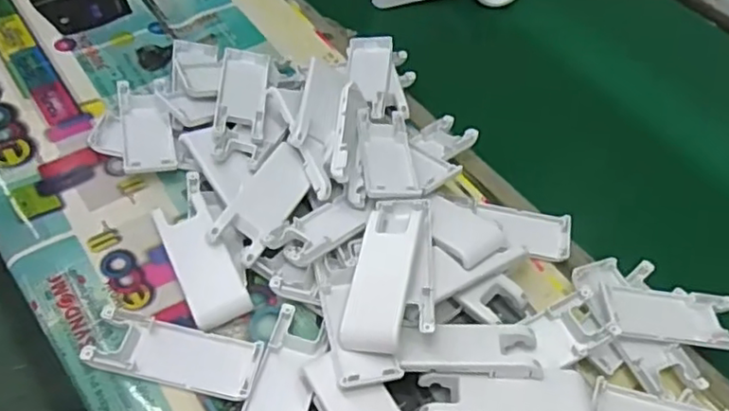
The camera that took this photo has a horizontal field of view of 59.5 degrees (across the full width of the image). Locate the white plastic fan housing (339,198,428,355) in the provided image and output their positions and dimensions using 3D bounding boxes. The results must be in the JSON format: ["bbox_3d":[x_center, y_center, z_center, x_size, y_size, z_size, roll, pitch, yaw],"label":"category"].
[{"bbox_3d":[0.014,0.039,0.422,0.037,0.027,0.116,14,53,4],"label":"white plastic fan housing"}]

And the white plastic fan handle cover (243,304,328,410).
[{"bbox_3d":[-0.051,0.114,0.402,0.038,0.008,0.101,15,53,6],"label":"white plastic fan handle cover"}]

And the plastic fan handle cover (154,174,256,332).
[{"bbox_3d":[-0.119,0.029,0.452,0.041,0.014,0.121,-20,58,-20],"label":"plastic fan handle cover"}]

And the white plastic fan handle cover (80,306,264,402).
[{"bbox_3d":[-0.120,0.094,0.406,0.104,0.011,0.040,12,53,3],"label":"white plastic fan handle cover"}]

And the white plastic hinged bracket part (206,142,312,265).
[{"bbox_3d":[-0.070,-0.004,0.463,0.037,0.006,0.095,36,58,-1],"label":"white plastic hinged bracket part"}]

